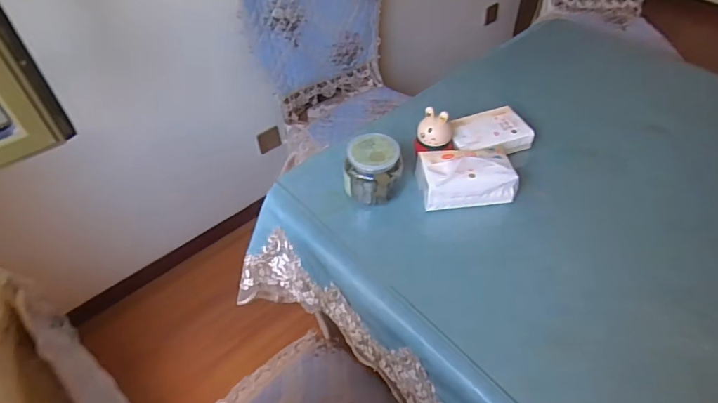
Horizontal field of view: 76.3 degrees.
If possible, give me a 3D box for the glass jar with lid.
[{"bbox_3d":[0.026,-0.052,0.820,0.100,0.092,0.085,8,49,9],"label":"glass jar with lid"}]

